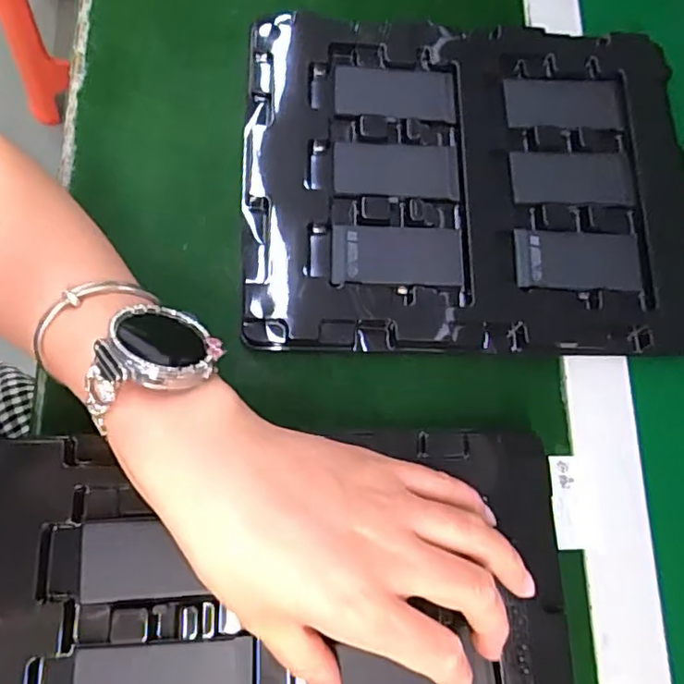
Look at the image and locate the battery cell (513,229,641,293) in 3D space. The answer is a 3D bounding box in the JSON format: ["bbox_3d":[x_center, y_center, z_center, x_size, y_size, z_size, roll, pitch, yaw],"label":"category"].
[{"bbox_3d":[0.143,-0.049,0.366,0.078,0.009,0.037,1,76,-1],"label":"battery cell"}]

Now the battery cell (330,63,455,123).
[{"bbox_3d":[0.034,-0.159,0.385,0.076,0.004,0.035,1,76,-1],"label":"battery cell"}]

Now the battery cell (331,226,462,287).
[{"bbox_3d":[0.032,-0.051,0.354,0.076,0.005,0.035,0,76,-1],"label":"battery cell"}]

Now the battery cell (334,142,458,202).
[{"bbox_3d":[0.033,-0.106,0.369,0.074,0.004,0.034,2,76,-1],"label":"battery cell"}]

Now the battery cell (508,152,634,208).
[{"bbox_3d":[0.146,-0.103,0.382,0.079,0.004,0.037,0,76,-1],"label":"battery cell"}]

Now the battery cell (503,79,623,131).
[{"bbox_3d":[0.144,-0.155,0.391,0.076,0.004,0.036,2,76,-1],"label":"battery cell"}]

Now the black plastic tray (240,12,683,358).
[{"bbox_3d":[0.077,-0.101,0.368,0.268,0.019,0.213,1,76,-1],"label":"black plastic tray"}]

